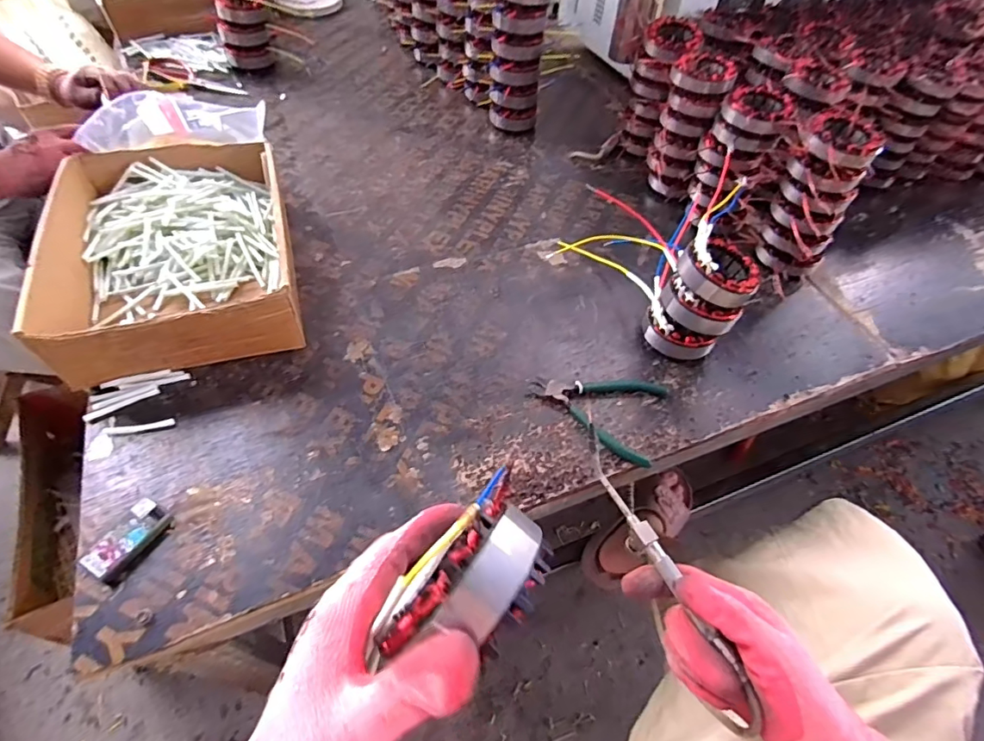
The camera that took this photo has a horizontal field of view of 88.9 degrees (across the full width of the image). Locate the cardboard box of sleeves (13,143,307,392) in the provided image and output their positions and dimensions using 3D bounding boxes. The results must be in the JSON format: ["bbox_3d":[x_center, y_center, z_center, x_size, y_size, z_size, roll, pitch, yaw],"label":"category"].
[{"bbox_3d":[-0.374,-0.149,0.609,0.241,0.091,0.338,-14,56,-15],"label":"cardboard box of sleeves"}]

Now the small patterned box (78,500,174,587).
[{"bbox_3d":[-0.315,0.146,0.435,0.034,0.011,0.065,25,55,13],"label":"small patterned box"}]

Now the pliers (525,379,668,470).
[{"bbox_3d":[0.115,0.037,0.563,0.144,0.012,0.107,21,54,10],"label":"pliers"}]

